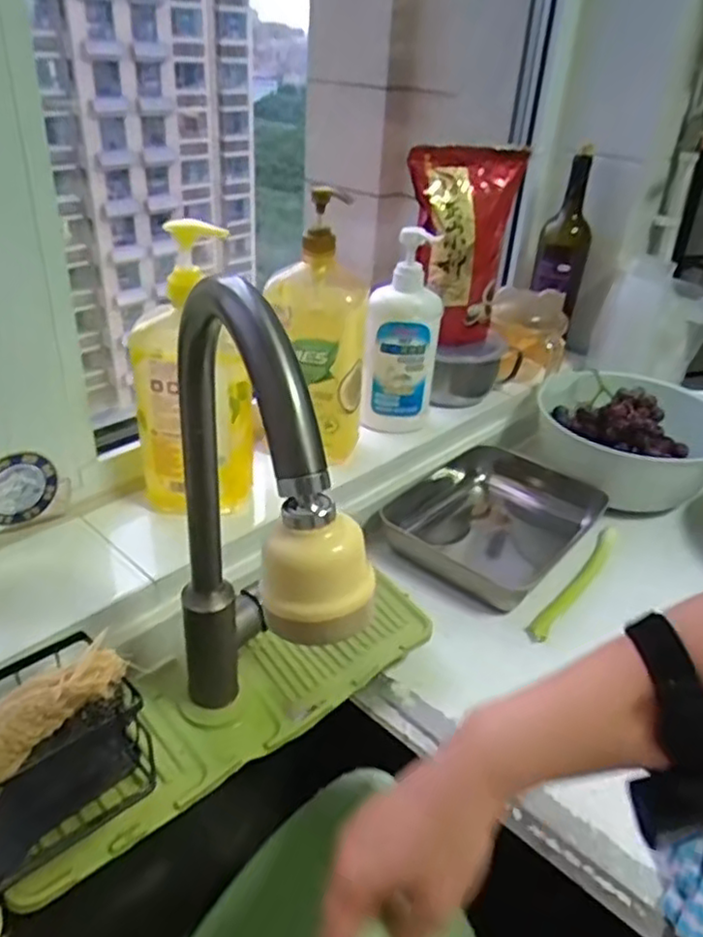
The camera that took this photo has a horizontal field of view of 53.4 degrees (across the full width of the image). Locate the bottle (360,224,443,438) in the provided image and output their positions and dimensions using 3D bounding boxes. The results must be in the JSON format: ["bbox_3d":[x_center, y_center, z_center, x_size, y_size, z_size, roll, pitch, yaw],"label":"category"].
[{"bbox_3d":[0.062,-0.162,0.841,0.085,0.241,0.048,7,32,4],"label":"bottle"}]

